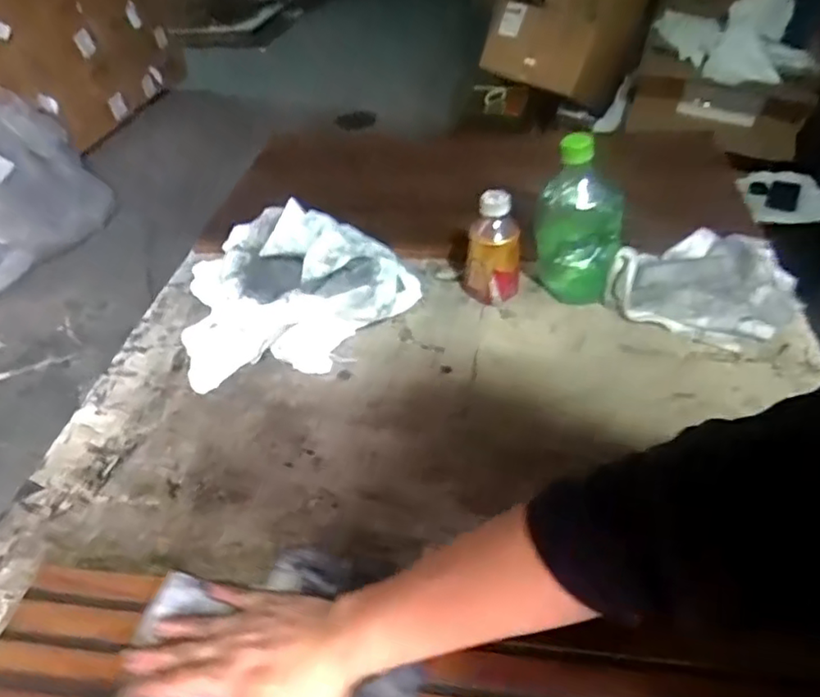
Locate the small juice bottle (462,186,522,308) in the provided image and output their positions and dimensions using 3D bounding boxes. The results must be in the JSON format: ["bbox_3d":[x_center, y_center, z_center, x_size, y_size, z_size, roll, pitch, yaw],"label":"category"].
[{"bbox_3d":[0.098,-0.122,0.720,0.069,0.128,0.063,-1,43,7],"label":"small juice bottle"}]

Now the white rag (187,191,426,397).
[{"bbox_3d":[-0.145,-0.084,0.748,0.276,0.083,0.258,-18,44,-11],"label":"white rag"}]

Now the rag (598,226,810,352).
[{"bbox_3d":[0.359,-0.086,0.725,0.195,0.068,0.185,22,50,28],"label":"rag"}]

